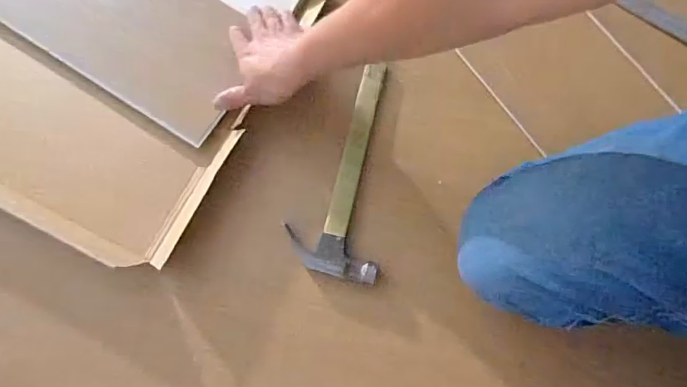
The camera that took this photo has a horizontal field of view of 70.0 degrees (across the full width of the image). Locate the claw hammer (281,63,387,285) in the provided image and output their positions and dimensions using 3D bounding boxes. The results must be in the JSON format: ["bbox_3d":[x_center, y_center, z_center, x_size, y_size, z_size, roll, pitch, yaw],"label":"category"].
[{"bbox_3d":[-0.005,-0.031,0.613,0.106,0.023,0.270,5,77,1],"label":"claw hammer"}]

